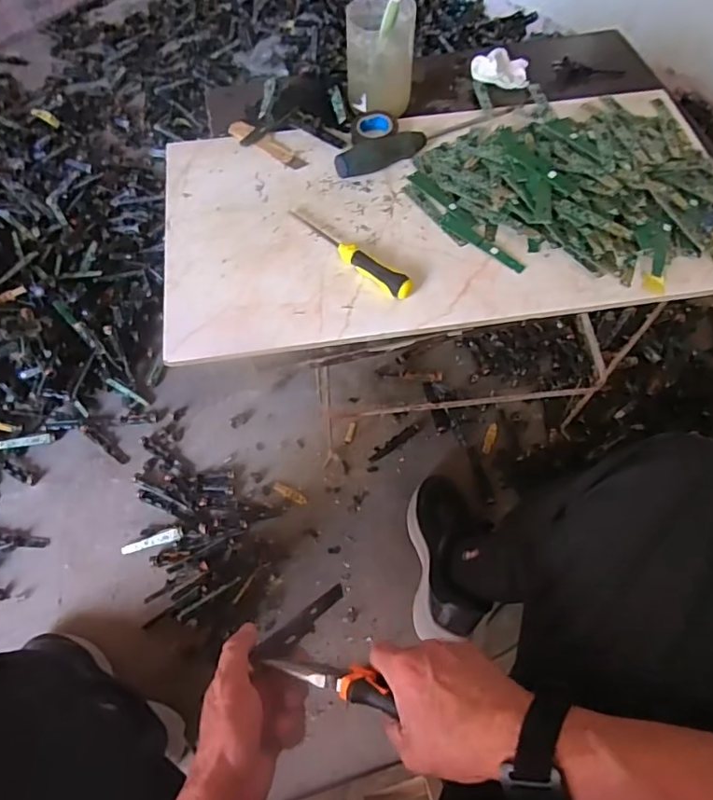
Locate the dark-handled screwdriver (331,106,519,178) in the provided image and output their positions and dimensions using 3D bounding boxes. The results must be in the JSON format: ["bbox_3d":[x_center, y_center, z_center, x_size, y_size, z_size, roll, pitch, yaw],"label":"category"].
[{"bbox_3d":[0.080,-0.295,0.593,0.233,0.032,0.022,-29,65,-16],"label":"dark-handled screwdriver"}]

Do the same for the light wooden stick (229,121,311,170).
[{"bbox_3d":[-0.102,-0.290,0.609,0.109,0.004,0.026,34,66,16],"label":"light wooden stick"}]

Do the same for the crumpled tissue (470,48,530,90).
[{"bbox_3d":[0.180,-0.413,0.665,0.069,0.022,0.049,-3,61,-2],"label":"crumpled tissue"}]

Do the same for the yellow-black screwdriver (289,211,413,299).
[{"bbox_3d":[-0.010,-0.146,0.523,0.160,0.025,0.019,38,67,18],"label":"yellow-black screwdriver"}]

